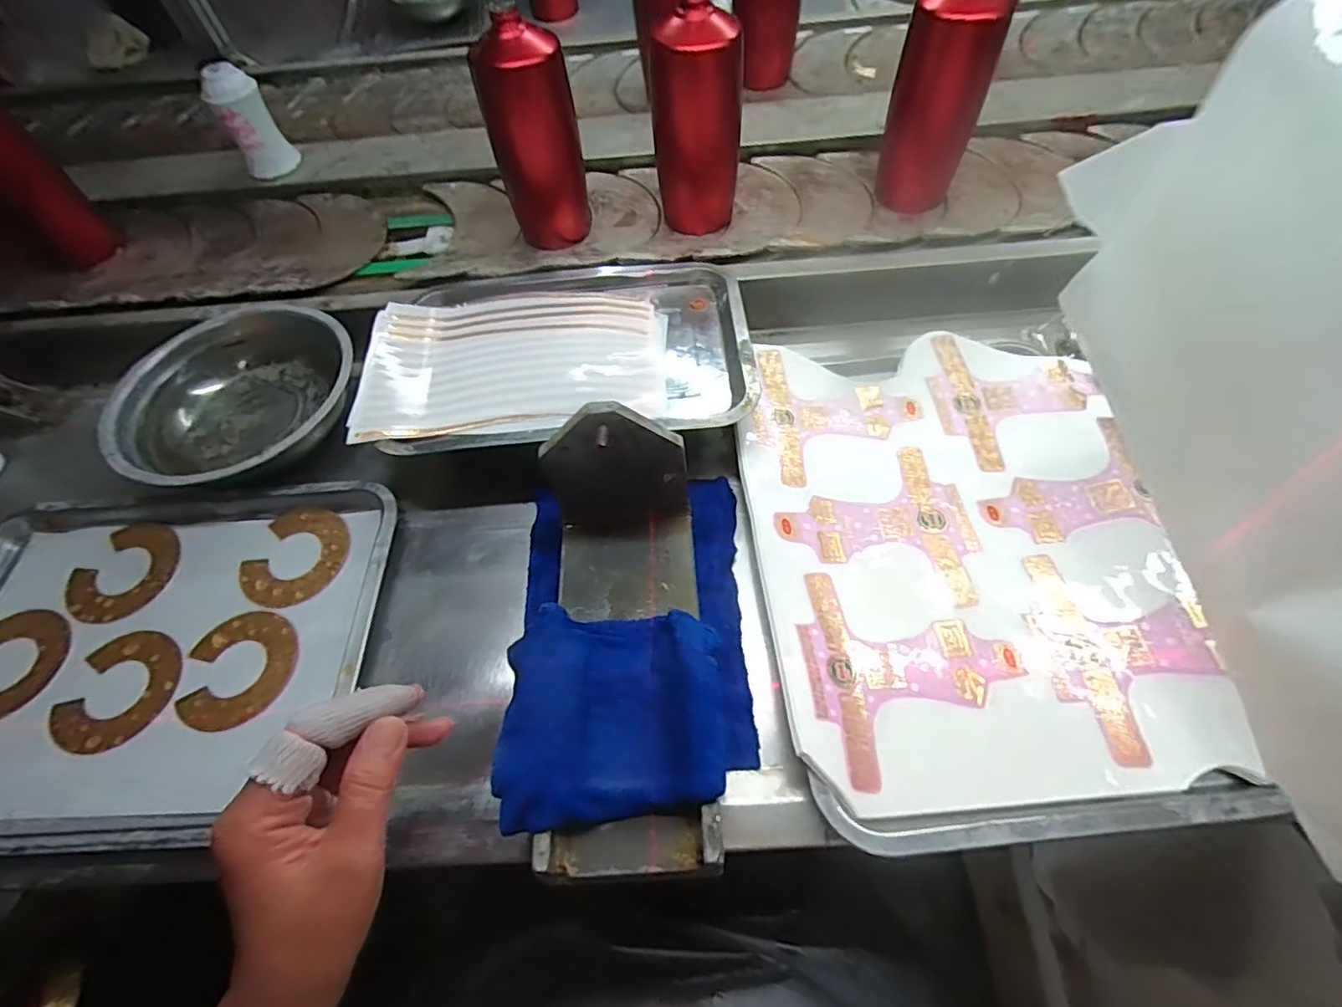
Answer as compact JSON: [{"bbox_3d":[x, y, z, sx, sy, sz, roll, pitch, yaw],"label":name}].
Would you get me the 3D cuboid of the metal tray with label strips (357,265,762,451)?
[{"bbox_3d":[-0.095,-0.141,0.513,0.308,0.027,0.239,-2,53,1],"label":"metal tray with label strips"}]

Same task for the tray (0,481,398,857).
[{"bbox_3d":[-0.395,0.103,0.434,0.360,0.029,0.259,-6,57,6],"label":"tray"}]

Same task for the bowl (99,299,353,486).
[{"bbox_3d":[-0.392,-0.100,0.532,0.219,0.052,0.193,35,69,21],"label":"bowl"}]

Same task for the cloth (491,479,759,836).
[{"bbox_3d":[-0.026,0.077,0.401,0.160,0.057,0.243,-6,60,2],"label":"cloth"}]

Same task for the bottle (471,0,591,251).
[{"bbox_3d":[-0.131,-0.341,0.566,0.081,0.202,0.064,25,65,18],"label":"bottle"}]

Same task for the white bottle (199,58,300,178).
[{"bbox_3d":[-0.475,-0.428,0.672,0.056,0.100,0.047,-27,63,-12],"label":"white bottle"}]

